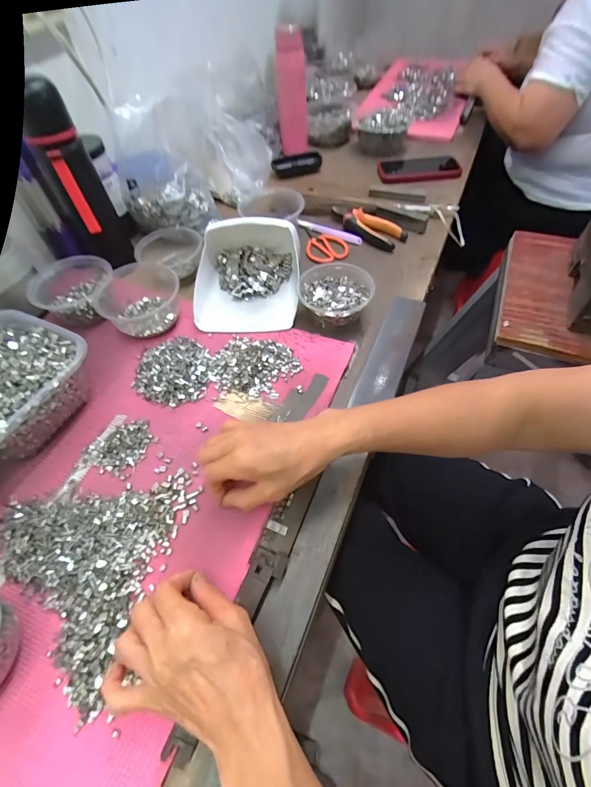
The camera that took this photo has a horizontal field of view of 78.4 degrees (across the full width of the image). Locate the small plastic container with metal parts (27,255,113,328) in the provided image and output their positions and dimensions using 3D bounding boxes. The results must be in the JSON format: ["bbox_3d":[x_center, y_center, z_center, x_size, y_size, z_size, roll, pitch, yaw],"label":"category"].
[{"bbox_3d":[-0.329,-0.153,0.545,0.106,0.056,0.096,-9,54,-2],"label":"small plastic container with metal parts"}]

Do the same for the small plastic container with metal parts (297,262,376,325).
[{"bbox_3d":[0.057,-0.140,0.528,0.105,0.047,0.104,0,54,4],"label":"small plastic container with metal parts"}]

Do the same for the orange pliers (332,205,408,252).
[{"bbox_3d":[0.124,-0.304,0.654,0.152,0.015,0.062,35,64,25],"label":"orange pliers"}]

